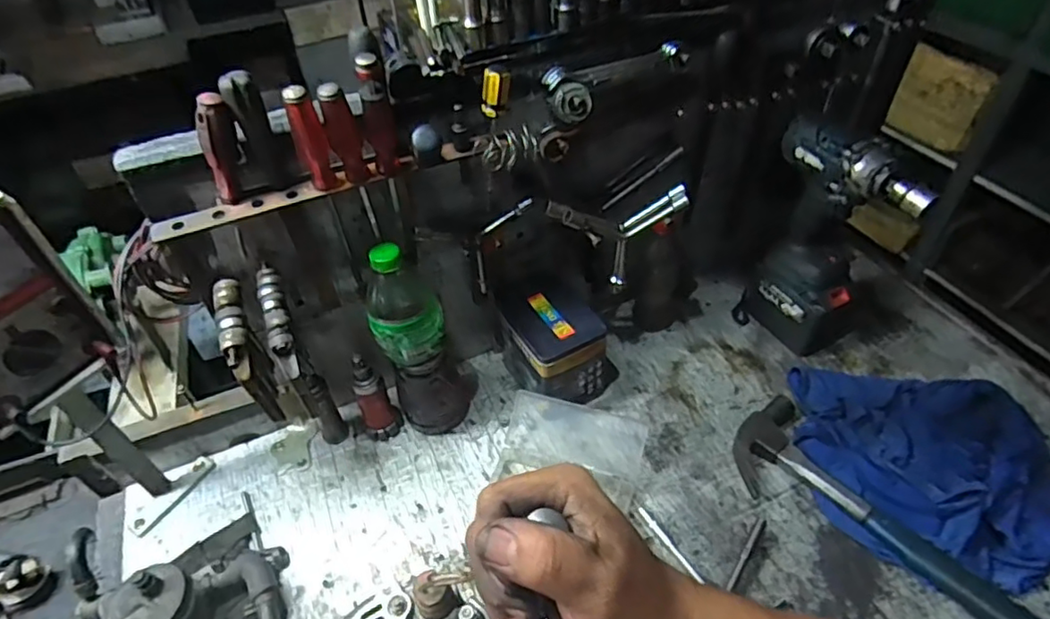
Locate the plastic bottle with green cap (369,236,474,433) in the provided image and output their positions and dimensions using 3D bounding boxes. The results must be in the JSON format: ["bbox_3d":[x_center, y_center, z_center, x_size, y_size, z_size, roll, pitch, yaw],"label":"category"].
[{"bbox_3d":[-0.122,0.035,0.685,0.086,0.268,0.081,-14,46,-11],"label":"plastic bottle with green cap"}]

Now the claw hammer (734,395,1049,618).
[{"bbox_3d":[0.363,0.221,0.616,0.112,0.033,0.324,-28,50,-23],"label":"claw hammer"}]

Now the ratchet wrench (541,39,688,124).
[{"bbox_3d":[0.086,-0.228,0.589,0.145,0.030,0.056,-23,48,-19],"label":"ratchet wrench"}]

